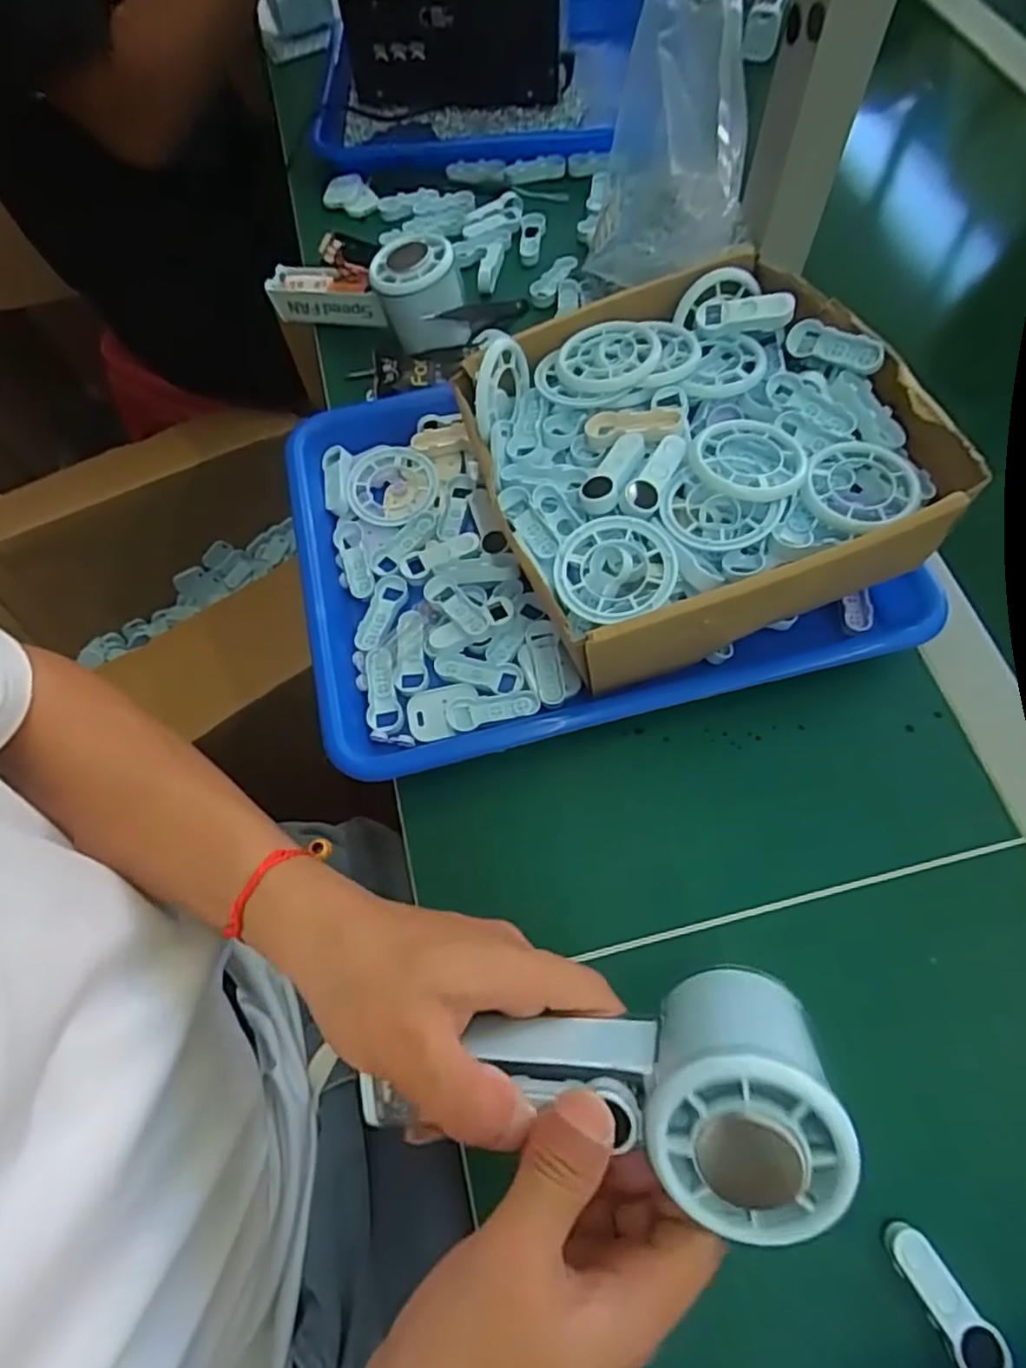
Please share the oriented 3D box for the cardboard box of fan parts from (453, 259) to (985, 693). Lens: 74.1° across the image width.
[{"bbox_3d":[0.094,-0.114,0.368,0.207,0.086,0.203,-18,66,-5],"label":"cardboard box of fan parts"}]

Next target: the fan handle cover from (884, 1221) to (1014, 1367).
[{"bbox_3d":[0.162,0.233,0.255,0.018,0.007,0.051,-34,68,-12],"label":"fan handle cover"}]

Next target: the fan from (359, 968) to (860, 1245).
[{"bbox_3d":[0.027,0.135,0.229,0.155,0.046,0.069,-7,90,19],"label":"fan"}]

